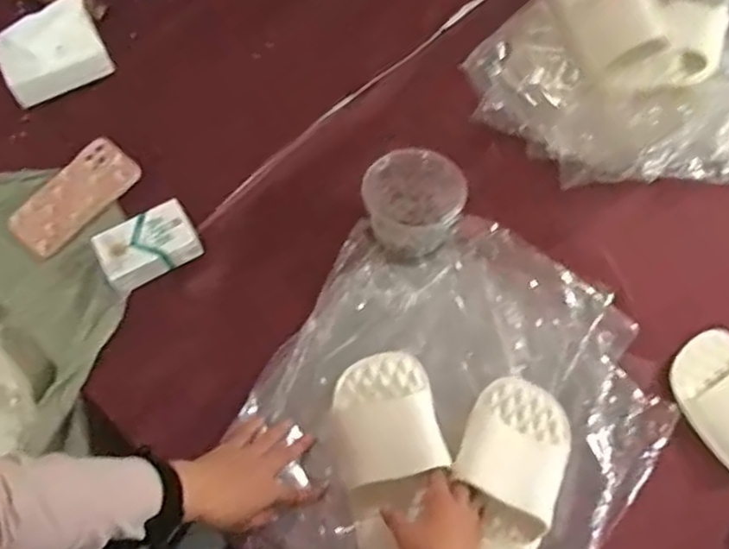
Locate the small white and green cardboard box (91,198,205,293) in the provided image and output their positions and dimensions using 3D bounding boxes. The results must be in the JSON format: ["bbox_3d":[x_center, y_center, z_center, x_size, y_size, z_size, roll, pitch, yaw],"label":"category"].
[{"bbox_3d":[-0.260,-0.033,0.816,0.116,0.038,0.071,-26,70,-9],"label":"small white and green cardboard box"}]

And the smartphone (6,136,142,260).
[{"bbox_3d":[-0.366,-0.099,0.857,0.079,0.018,0.165,38,74,15],"label":"smartphone"}]

